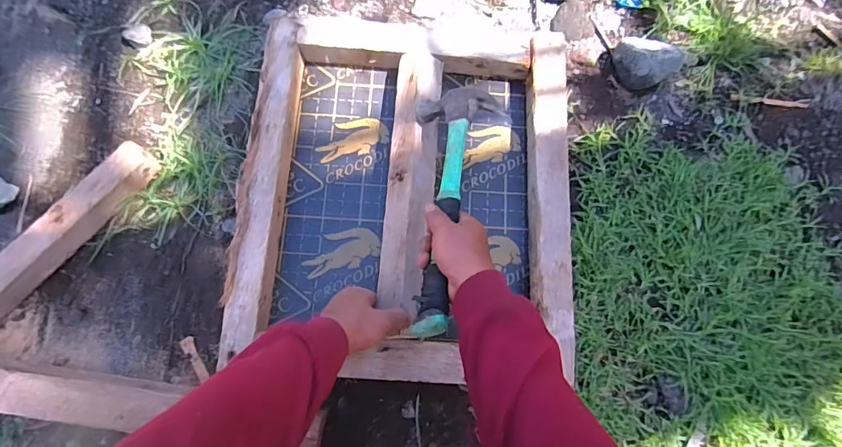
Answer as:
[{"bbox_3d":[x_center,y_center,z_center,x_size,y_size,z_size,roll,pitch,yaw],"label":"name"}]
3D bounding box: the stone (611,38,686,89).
[{"bbox_3d":[0.378,-0.277,0.772,0.103,0.052,0.094,43,77,7],"label":"stone"}]

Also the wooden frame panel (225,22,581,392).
[{"bbox_3d":[-0.013,-0.047,0.635,0.441,0.077,0.489,3,77,0],"label":"wooden frame panel"}]

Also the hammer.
[{"bbox_3d":[0.043,-0.032,0.521,0.109,0.024,0.314,-14,58,26],"label":"hammer"}]

